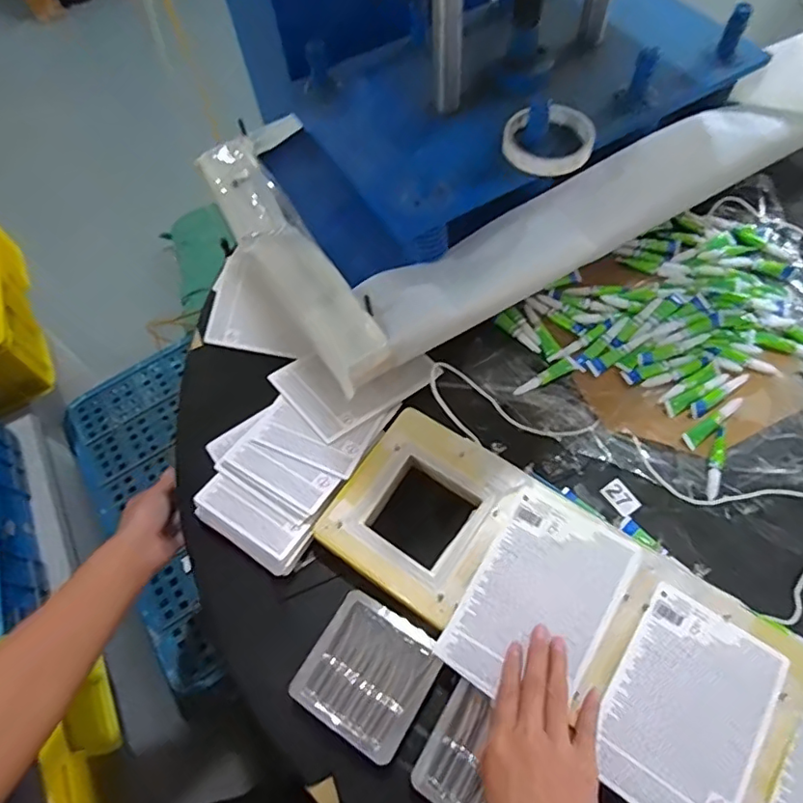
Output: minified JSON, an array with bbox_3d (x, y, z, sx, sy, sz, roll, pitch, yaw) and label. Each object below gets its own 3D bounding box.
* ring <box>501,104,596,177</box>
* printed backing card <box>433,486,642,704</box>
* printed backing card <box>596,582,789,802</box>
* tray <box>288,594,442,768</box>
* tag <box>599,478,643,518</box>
[{"bbox_3d":[0.152,-0.274,0.581,0.092,0.024,0.080,11,63,9],"label":"ring"},{"bbox_3d":[0.122,0.176,0.487,0.119,0.010,0.170,30,77,14],"label":"printed backing card"},{"bbox_3d":[0.233,0.251,0.456,0.114,0.005,0.168,31,68,18],"label":"printed backing card"},{"bbox_3d":[-0.029,0.238,0.490,0.103,0.012,0.106,29,67,17],"label":"tray"},{"bbox_3d":[0.227,0.100,0.579,0.025,0.004,0.037,-31,64,-12],"label":"tag"}]

